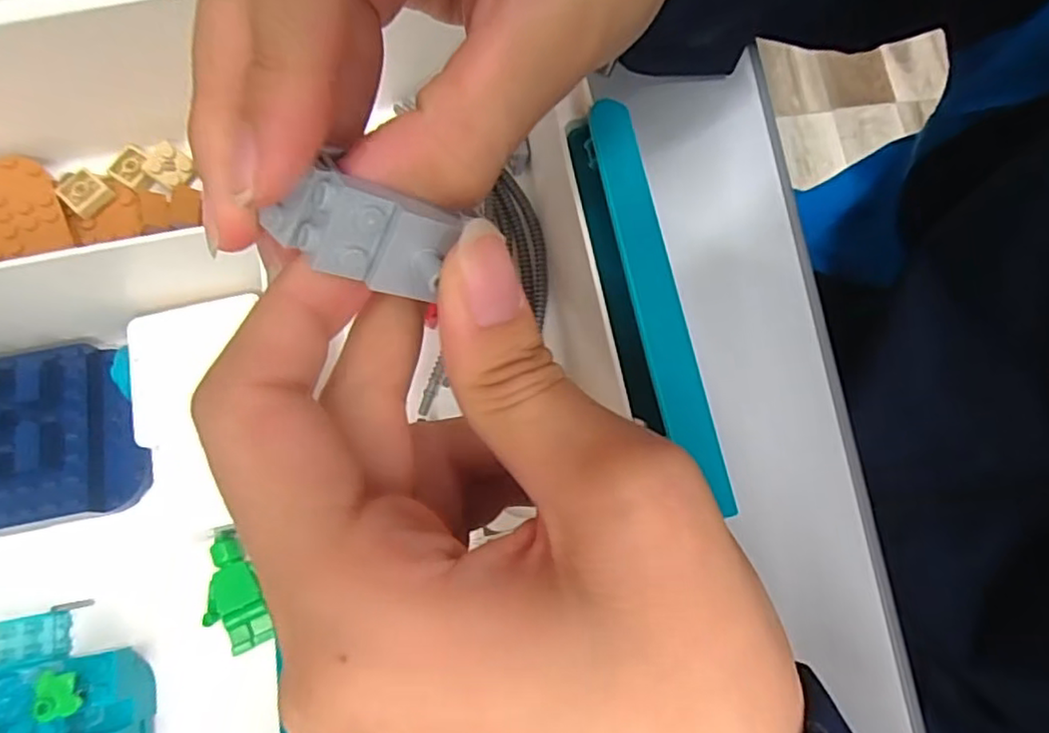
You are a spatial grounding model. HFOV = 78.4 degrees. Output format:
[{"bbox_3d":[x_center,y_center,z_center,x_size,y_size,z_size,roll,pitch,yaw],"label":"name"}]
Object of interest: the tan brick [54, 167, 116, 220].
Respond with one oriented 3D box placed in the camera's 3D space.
[{"bbox_3d":[-0.180,-0.071,0.263,0.019,0.008,0.016,38,79,11],"label":"tan brick"}]

